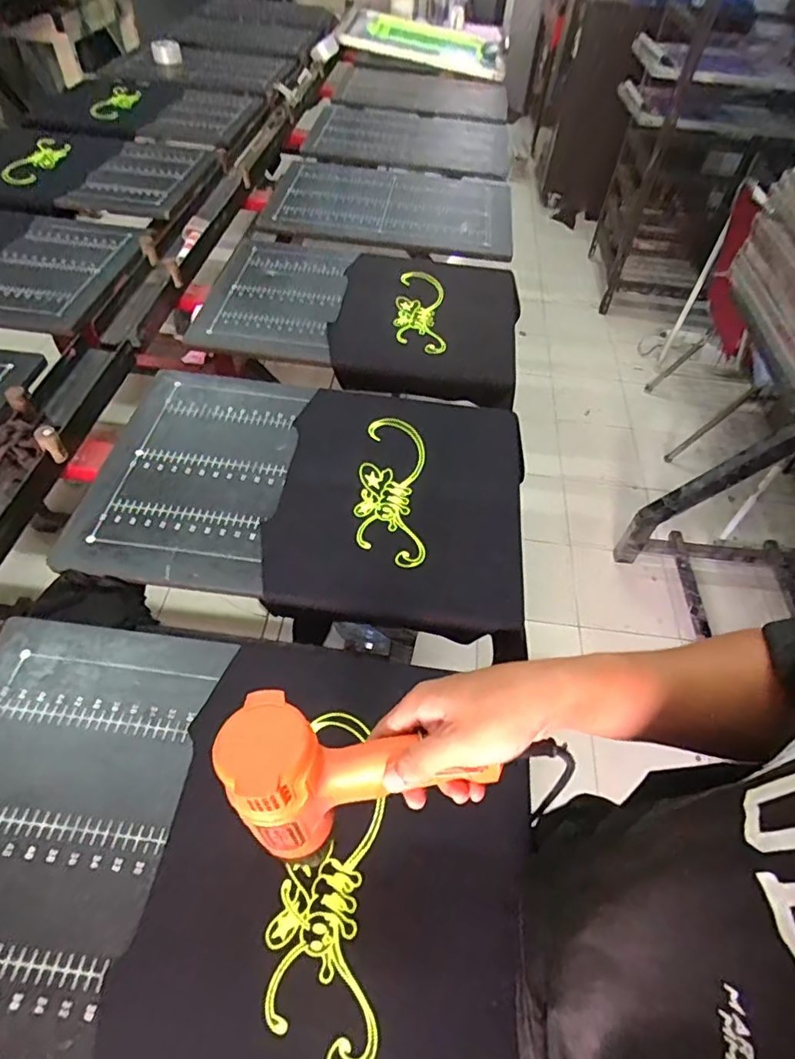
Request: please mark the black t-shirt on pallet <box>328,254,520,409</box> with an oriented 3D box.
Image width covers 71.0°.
[{"bbox_3d":[0.061,-0.416,1.129,0.351,0.089,0.415,6,52,0],"label":"black t-shirt on pallet"}]

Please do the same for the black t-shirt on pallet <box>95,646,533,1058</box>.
[{"bbox_3d":[-0.048,0.303,0.512,0.329,0.035,0.393,7,52,1],"label":"black t-shirt on pallet"}]

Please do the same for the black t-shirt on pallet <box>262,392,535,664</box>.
[{"bbox_3d":[0.007,-0.037,0.795,0.340,0.050,0.436,6,52,-1],"label":"black t-shirt on pallet"}]

